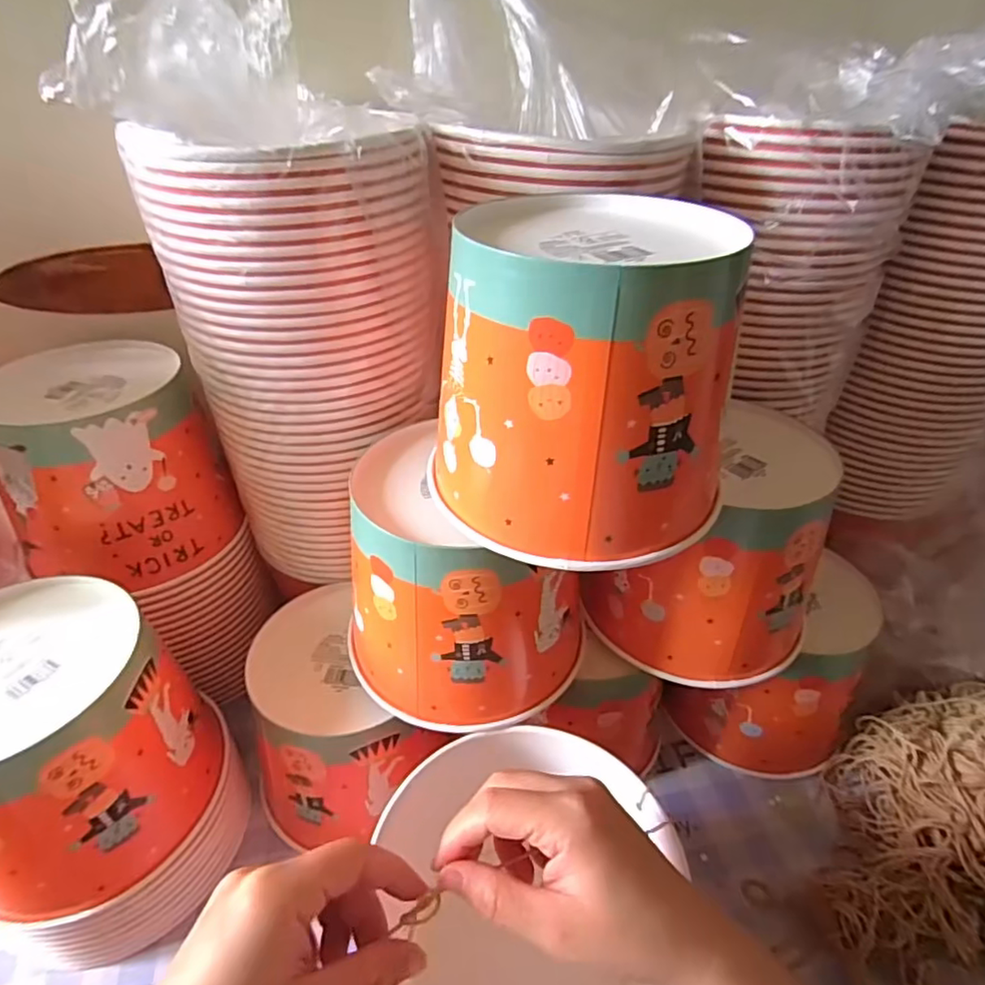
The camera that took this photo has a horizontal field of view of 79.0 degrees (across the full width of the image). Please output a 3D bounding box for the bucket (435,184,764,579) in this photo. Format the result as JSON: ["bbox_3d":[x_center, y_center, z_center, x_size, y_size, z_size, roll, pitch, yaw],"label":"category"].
[{"bbox_3d":[0.046,-0.059,0.292,0.145,0.132,0.136,19,42,22],"label":"bucket"}]

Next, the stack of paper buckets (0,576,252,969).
[{"bbox_3d":[-0.254,0.175,0.381,0.137,0.193,0.141,24,44,27],"label":"stack of paper buckets"}]

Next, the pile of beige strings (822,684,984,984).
[{"bbox_3d":[0.352,0.230,0.407,0.202,0.077,0.237,21,42,24],"label":"pile of beige strings"}]

